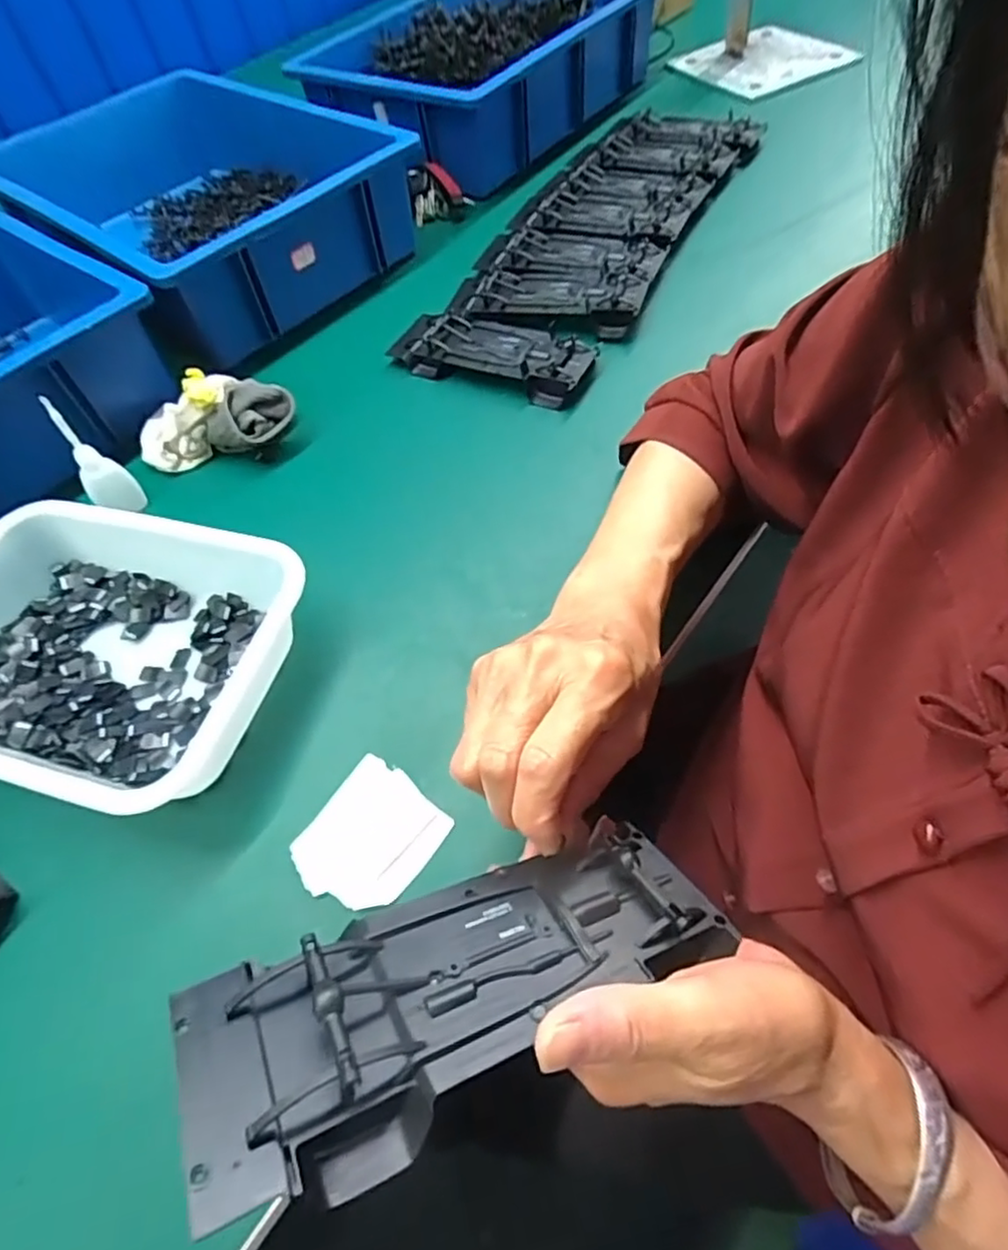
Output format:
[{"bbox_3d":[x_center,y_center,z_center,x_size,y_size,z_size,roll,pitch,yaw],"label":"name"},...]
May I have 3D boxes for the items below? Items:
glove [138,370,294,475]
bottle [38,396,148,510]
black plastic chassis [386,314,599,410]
[{"bbox_3d":[-0.255,-0.186,0.564,0.142,0.065,0.077,-13,57,11],"label":"glove"},{"bbox_3d":[-0.322,-0.130,0.503,0.031,0.103,0.025,-25,57,-11],"label":"bottle"},{"bbox_3d":[-0.010,-0.255,0.603,0.187,0.033,0.081,19,60,18],"label":"black plastic chassis"}]

